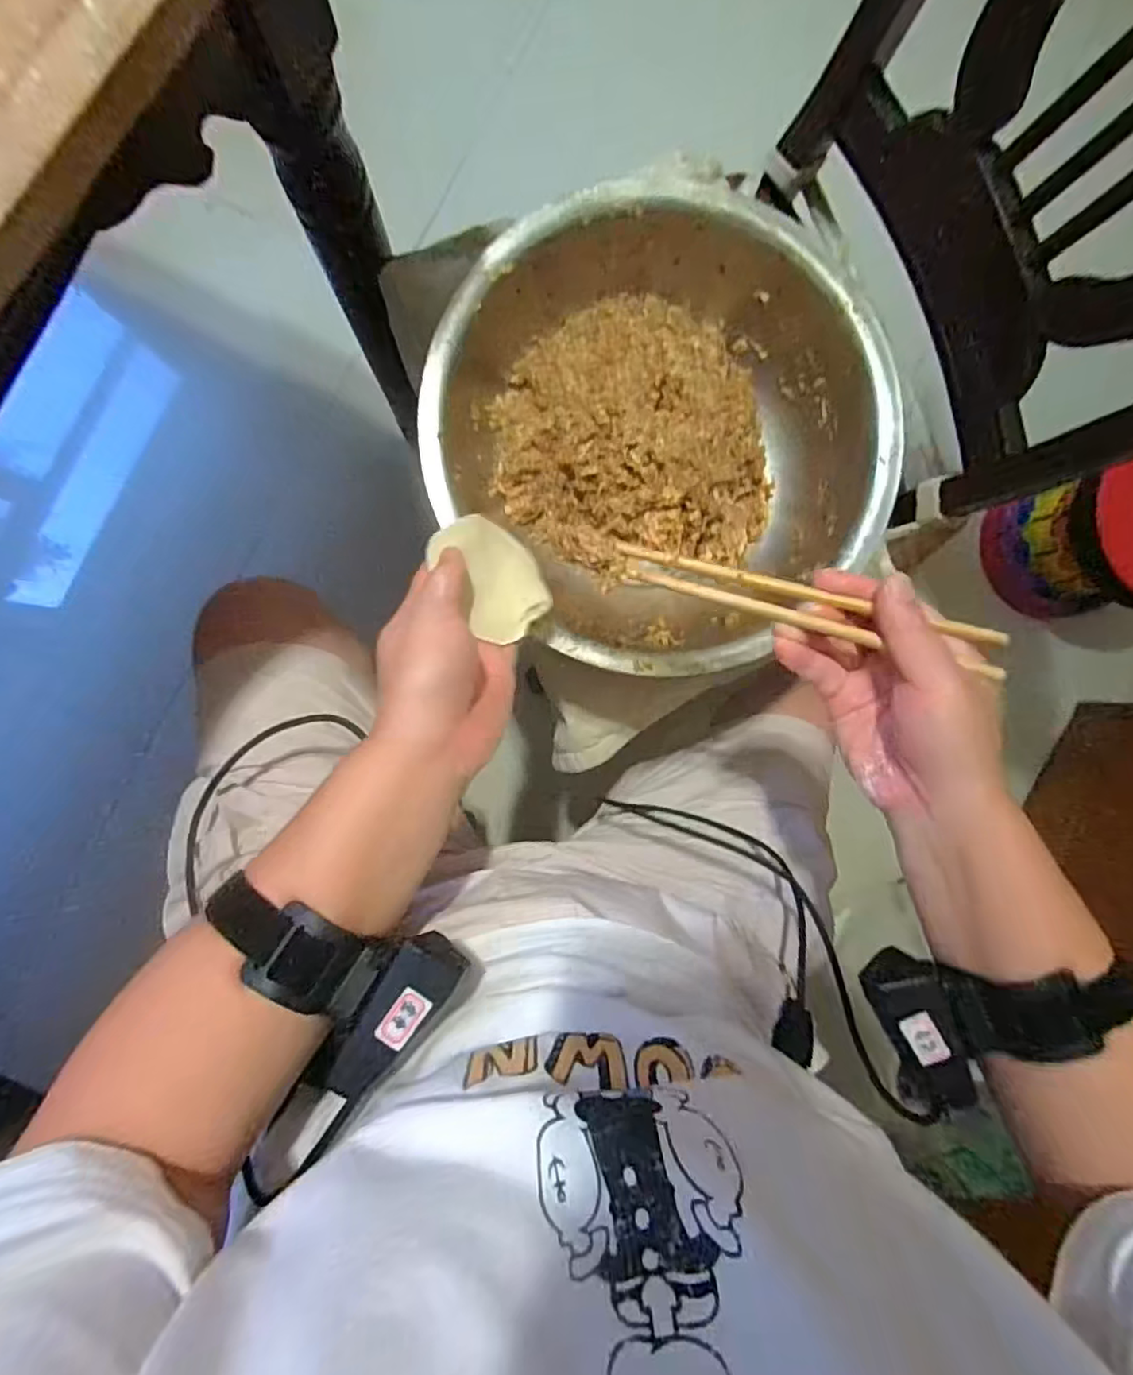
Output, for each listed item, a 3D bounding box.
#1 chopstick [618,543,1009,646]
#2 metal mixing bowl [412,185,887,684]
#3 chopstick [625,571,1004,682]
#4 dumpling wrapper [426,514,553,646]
[{"bbox_3d":[0.128,-0.049,0.325,0.191,0.009,0.007,16,90,11],"label":"chopstick"},{"bbox_3d":[0.069,-0.192,0.474,0.303,0.096,0.308,0,91,-5],"label":"metal mixing bowl"},{"bbox_3d":[0.124,-0.036,0.321,0.189,0.007,0.007,18,90,14],"label":"chopstick"},{"bbox_3d":[-0.042,-0.070,0.373,0.075,0.009,0.065,56,49,-19],"label":"dumpling wrapper"}]

